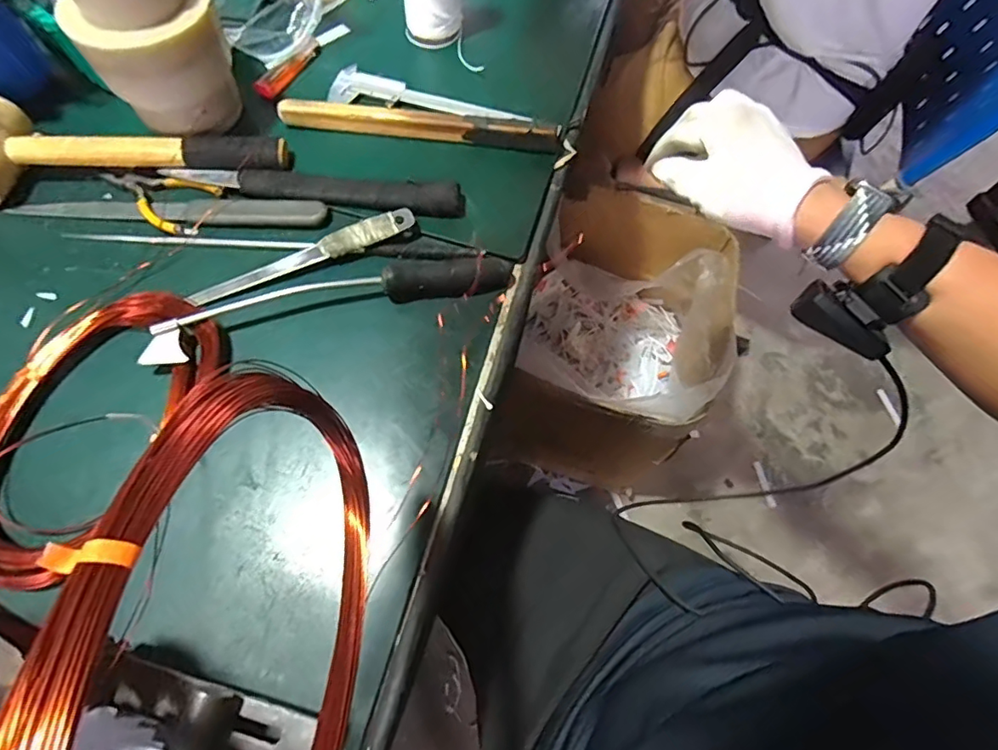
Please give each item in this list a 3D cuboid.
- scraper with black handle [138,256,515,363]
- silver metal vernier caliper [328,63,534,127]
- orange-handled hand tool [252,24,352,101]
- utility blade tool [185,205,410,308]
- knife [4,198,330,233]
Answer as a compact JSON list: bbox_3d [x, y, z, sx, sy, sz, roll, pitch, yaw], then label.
[{"bbox_3d":[-0.130,-0.065,0.423,0.287,0.028,0.050,-14,68,-7],"label":"scraper with black handle"},{"bbox_3d":[-0.066,-0.266,0.507,0.203,0.016,0.048,18,67,6],"label":"silver metal vernier caliper"},{"bbox_3d":[-0.201,-0.328,0.547,0.020,0.012,0.126,28,69,10],"label":"orange-handled hand tool"},{"bbox_3d":[-0.158,-0.098,0.438,0.183,0.015,0.022,-23,69,-11],"label":"utility blade tool"},{"bbox_3d":[-0.290,-0.142,0.460,0.276,0.008,0.031,2,66,-1],"label":"knife"}]

